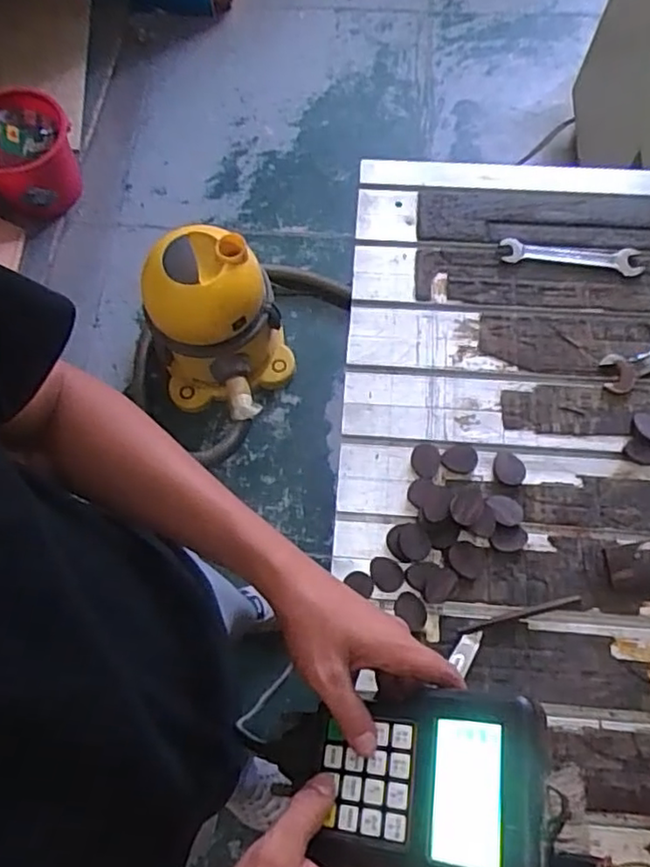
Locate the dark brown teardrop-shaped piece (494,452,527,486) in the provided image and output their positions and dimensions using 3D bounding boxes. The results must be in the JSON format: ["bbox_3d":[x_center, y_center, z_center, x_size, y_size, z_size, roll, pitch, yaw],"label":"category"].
[{"bbox_3d":[0.225,0.044,0.774,0.036,0.005,0.042,-41,74,-13],"label":"dark brown teardrop-shaped piece"}]

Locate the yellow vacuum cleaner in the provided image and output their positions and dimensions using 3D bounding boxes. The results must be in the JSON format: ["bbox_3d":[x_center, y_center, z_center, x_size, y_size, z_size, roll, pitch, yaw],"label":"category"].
[{"bbox_3d":[-0.240,-0.225,1.477,0.298,0.399,0.292,-1,69,1],"label":"yellow vacuum cleaner"}]

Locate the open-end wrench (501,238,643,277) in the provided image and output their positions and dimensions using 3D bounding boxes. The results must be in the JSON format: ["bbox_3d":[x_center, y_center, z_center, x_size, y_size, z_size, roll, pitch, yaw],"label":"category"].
[{"bbox_3d":[0.339,-0.243,0.873,0.185,0.006,0.041,6,70,4],"label":"open-end wrench"}]

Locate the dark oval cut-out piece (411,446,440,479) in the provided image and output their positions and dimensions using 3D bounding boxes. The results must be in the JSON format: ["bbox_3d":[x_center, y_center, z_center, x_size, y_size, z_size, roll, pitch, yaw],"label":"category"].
[{"bbox_3d":[0.125,0.035,0.787,0.034,0.004,0.043,2,70,2],"label":"dark oval cut-out piece"}]

